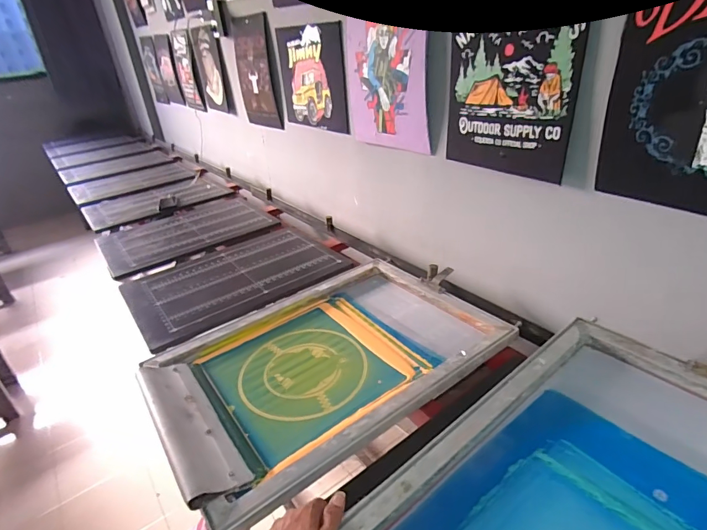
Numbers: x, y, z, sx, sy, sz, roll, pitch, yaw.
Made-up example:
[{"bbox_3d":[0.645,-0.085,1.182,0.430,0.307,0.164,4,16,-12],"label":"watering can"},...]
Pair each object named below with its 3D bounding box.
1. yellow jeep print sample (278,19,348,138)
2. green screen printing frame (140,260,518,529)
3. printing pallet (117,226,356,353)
[{"bbox_3d":[-0.139,-0.623,1.410,0.022,0.315,0.380,-26,37,-32],"label":"yellow jeep print sample"},{"bbox_3d":[-0.058,0.178,0.903,0.679,0.045,0.483,-24,34,-29],"label":"green screen printing frame"},{"bbox_3d":[-0.354,0.027,1.285,0.603,0.035,0.430,-24,34,-29],"label":"printing pallet"}]

